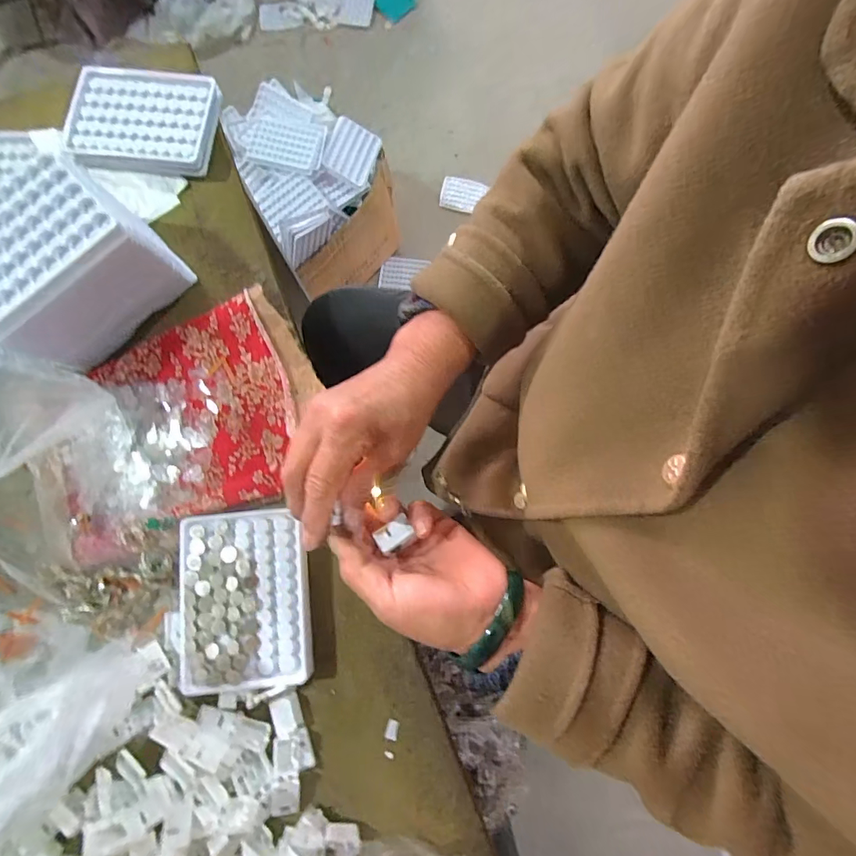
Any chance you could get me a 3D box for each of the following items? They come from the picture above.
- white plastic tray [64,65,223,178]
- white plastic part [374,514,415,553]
[{"bbox_3d":[-0.269,-0.292,0.421,0.129,0.019,0.095,6,79,0],"label":"white plastic tray"},{"bbox_3d":[-0.024,0.072,0.303,0.026,0.004,0.020,-31,45,-10],"label":"white plastic part"}]

